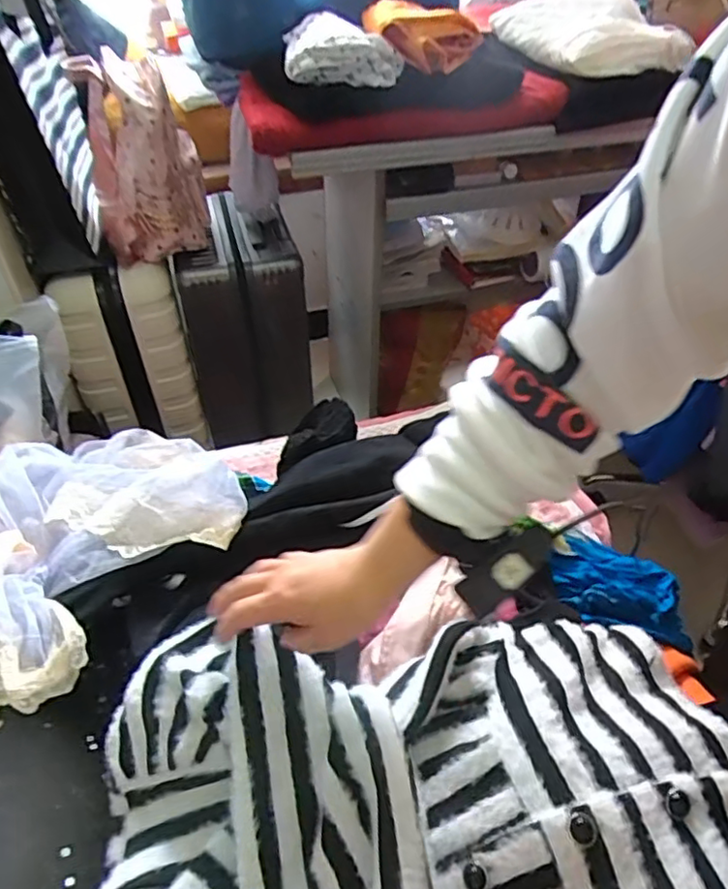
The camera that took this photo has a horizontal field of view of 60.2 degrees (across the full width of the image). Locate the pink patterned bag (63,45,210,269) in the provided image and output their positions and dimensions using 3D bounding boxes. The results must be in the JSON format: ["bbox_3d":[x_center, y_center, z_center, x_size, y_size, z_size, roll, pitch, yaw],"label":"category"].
[{"bbox_3d":[-0.382,-0.500,1.096,0.187,0.250,0.249,-14,47,-14],"label":"pink patterned bag"}]

